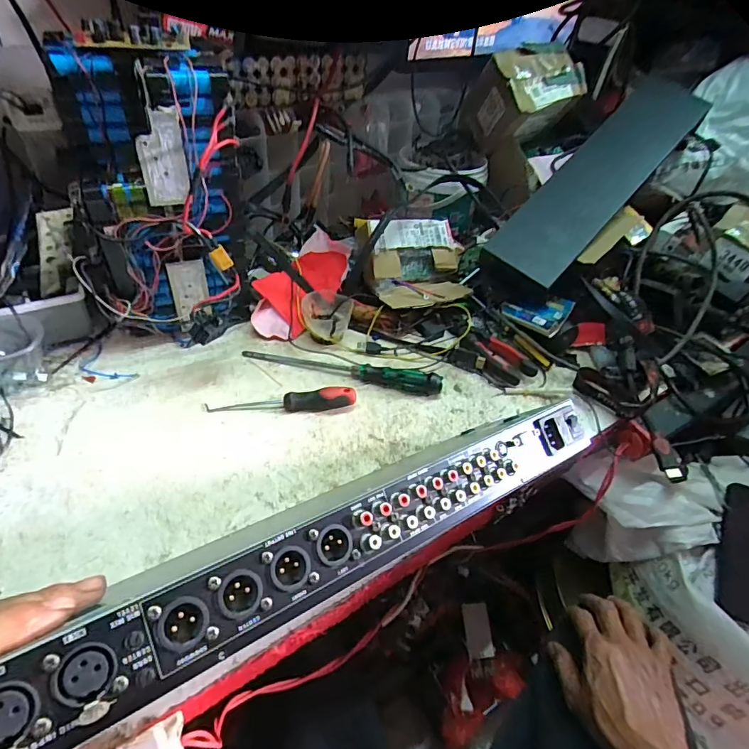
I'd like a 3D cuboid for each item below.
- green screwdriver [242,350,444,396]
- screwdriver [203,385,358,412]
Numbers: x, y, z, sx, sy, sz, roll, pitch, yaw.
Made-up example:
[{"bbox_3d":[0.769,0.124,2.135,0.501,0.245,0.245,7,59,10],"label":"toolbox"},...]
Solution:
[{"bbox_3d":[-0.038,-0.010,0.559,0.237,0.025,0.023,13,44,6],"label":"green screwdriver"},{"bbox_3d":[-0.101,0.030,0.509,0.160,0.025,0.023,-1,44,-8],"label":"screwdriver"}]

